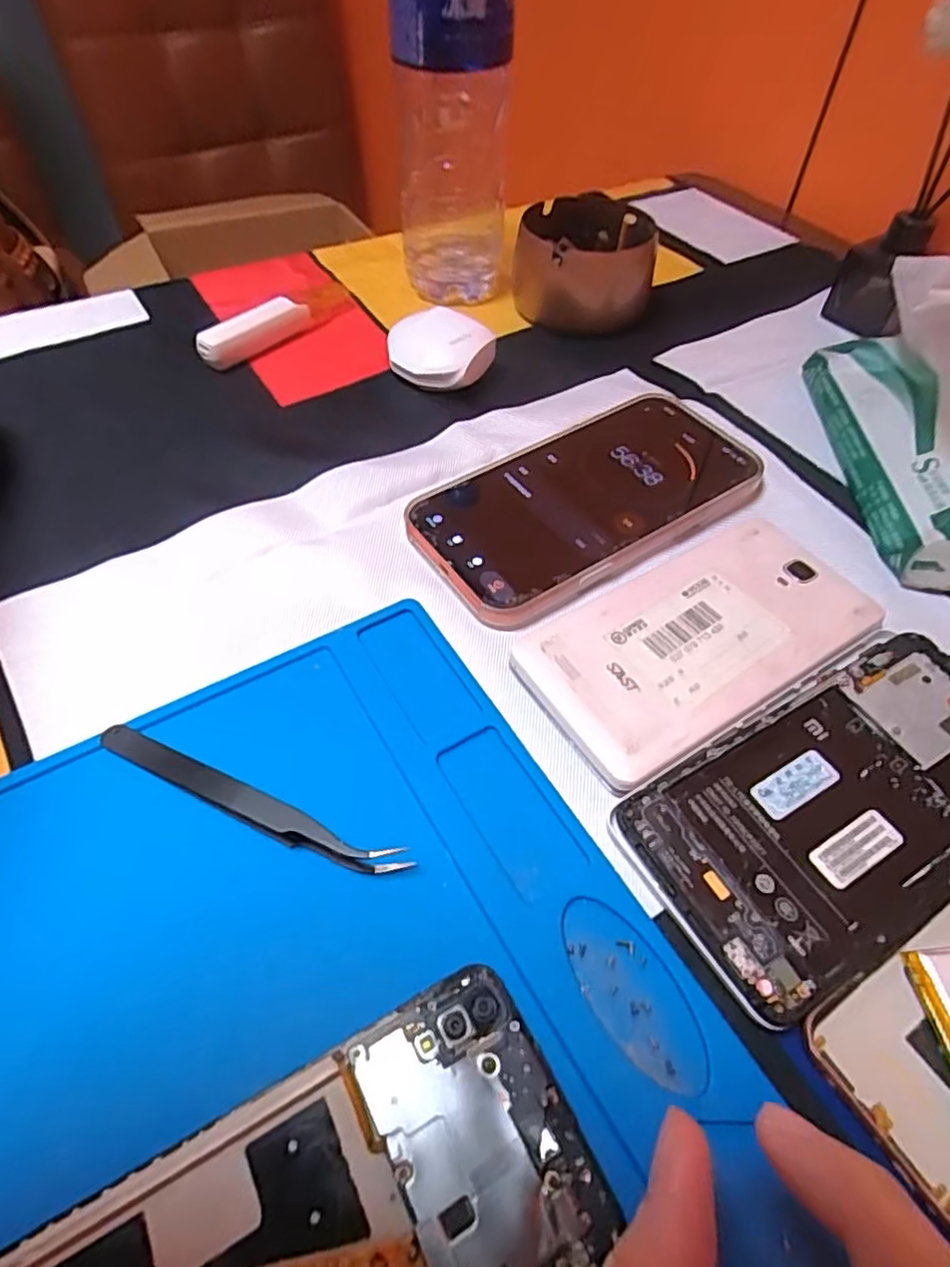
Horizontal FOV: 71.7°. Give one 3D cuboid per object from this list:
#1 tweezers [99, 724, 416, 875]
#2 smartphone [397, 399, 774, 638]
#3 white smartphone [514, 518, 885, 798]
[{"bbox_3d":[-0.078,0.055,0.219,0.115,0.015,0.012,19,55,14],"label":"tweezers"},{"bbox_3d":[0.055,-0.068,0.312,0.170,0.009,0.088,-29,58,-20],"label":"smartphone"},{"bbox_3d":[0.089,0.001,0.258,0.140,0.004,0.072,-29,58,-20],"label":"white smartphone"}]

